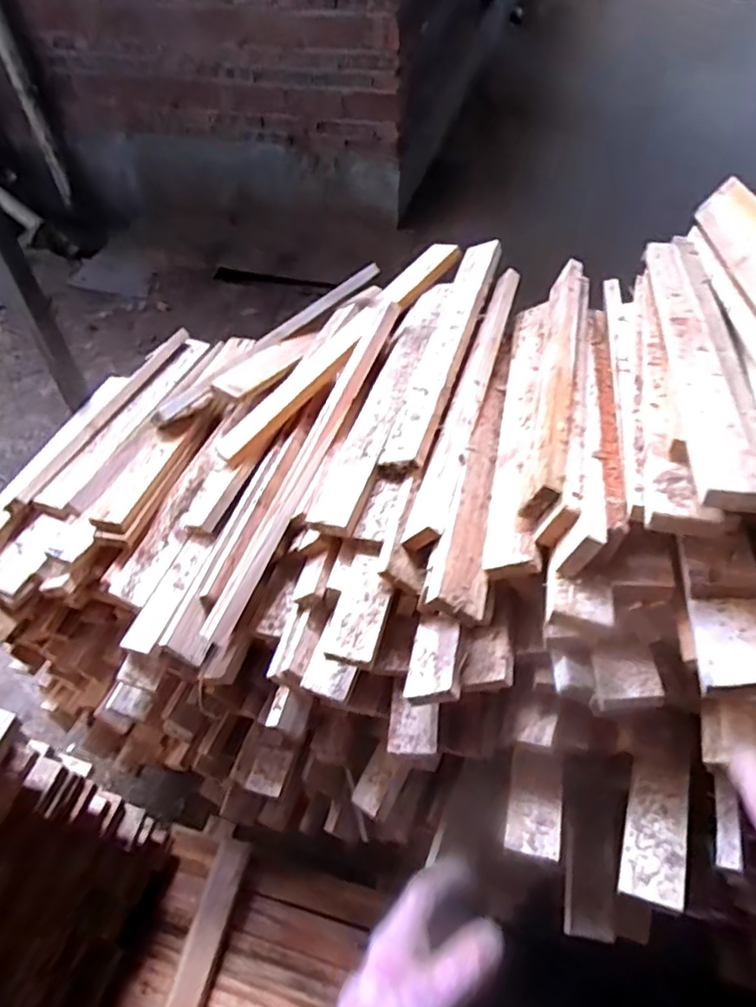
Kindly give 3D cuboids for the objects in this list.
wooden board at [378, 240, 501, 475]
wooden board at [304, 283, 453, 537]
[{"bbox_3d":[0.092,-0.217,0.831,0.056,0.018,0.437,3,52,27],"label":"wooden board"},{"bbox_3d":[0.013,-0.147,0.807,0.058,0.023,0.448,12,53,13],"label":"wooden board"}]

